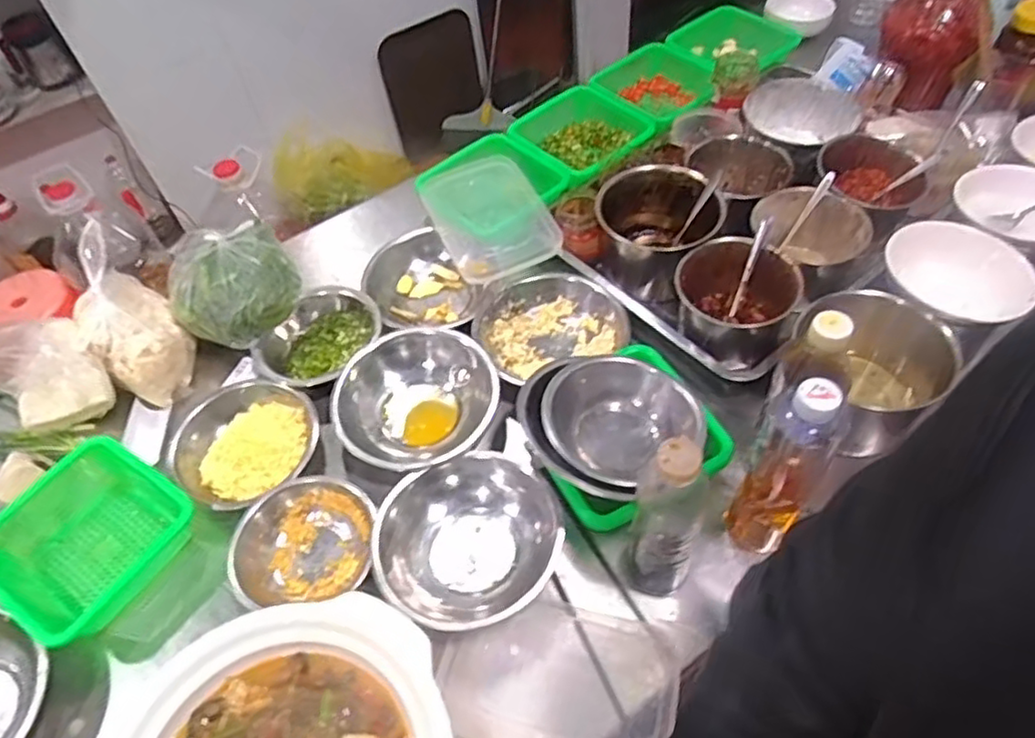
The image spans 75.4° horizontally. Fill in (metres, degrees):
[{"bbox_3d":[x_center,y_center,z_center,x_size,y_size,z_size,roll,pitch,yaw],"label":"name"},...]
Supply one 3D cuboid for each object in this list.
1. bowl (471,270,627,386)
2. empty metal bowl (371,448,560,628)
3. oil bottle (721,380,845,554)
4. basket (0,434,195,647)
[{"bbox_3d":[0.039,-0.057,0.843,0.184,0.051,0.156,-16,53,-6],"label":"bowl"},{"bbox_3d":[-0.049,0.168,0.664,0.161,0.057,0.176,-3,53,4],"label":"empty metal bowl"},{"bbox_3d":[0.236,0.088,0.594,0.057,0.232,0.065,24,59,21],"label":"oil bottle"},{"bbox_3d":[-0.454,0.178,0.704,0.190,0.068,0.174,21,58,20],"label":"basket"}]

